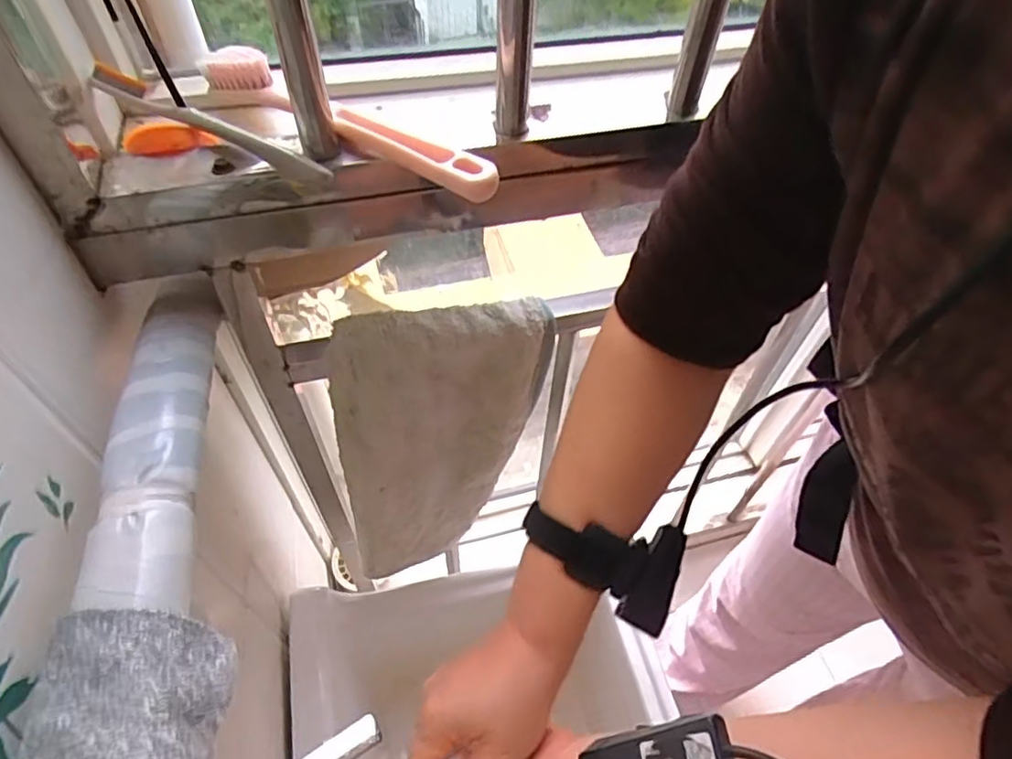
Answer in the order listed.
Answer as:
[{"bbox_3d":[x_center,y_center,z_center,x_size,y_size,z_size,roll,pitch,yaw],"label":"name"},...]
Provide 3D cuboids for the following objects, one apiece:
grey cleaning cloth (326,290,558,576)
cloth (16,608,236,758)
[{"bbox_3d":[-0.073,0.068,0.657,0.213,0.360,0.077,-21,58,-17],"label":"grey cleaning cloth"},{"bbox_3d":[-0.143,0.136,0.238,0.063,0.048,0.089,-7,55,-9],"label":"cloth"}]

